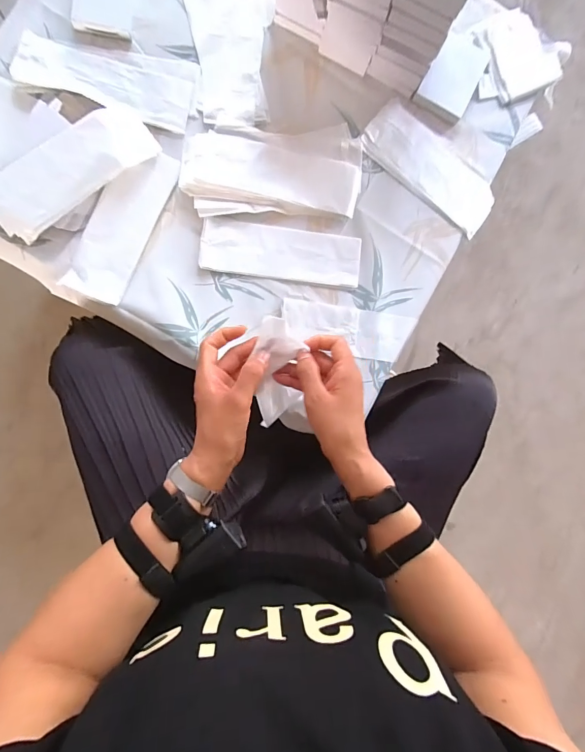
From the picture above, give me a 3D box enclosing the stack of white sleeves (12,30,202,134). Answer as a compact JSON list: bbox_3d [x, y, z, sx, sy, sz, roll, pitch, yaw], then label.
[{"bbox_3d":[-0.282,-0.462,0.597,0.262,0.014,0.114,8,88,-6],"label":"stack of white sleeves"}]

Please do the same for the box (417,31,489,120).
[{"bbox_3d":[0.279,-0.518,0.653,0.083,0.020,0.144,28,86,-5],"label":"box"}]

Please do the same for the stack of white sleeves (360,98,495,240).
[{"bbox_3d":[0.243,-0.357,0.651,0.248,0.010,0.117,39,85,-4],"label":"stack of white sleeves"}]

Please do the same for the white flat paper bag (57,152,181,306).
[{"bbox_3d":[-0.263,-0.234,0.587,0.086,0.015,0.245,23,87,-5],"label":"white flat paper bag"}]

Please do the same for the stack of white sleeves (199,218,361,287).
[{"bbox_3d":[-0.017,-0.201,0.623,0.255,0.014,0.085,5,88,-6],"label":"stack of white sleeves"}]

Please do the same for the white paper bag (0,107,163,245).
[{"bbox_3d":[-0.328,-0.306,0.571,0.253,0.030,0.095,-39,93,-5],"label":"white paper bag"}]

